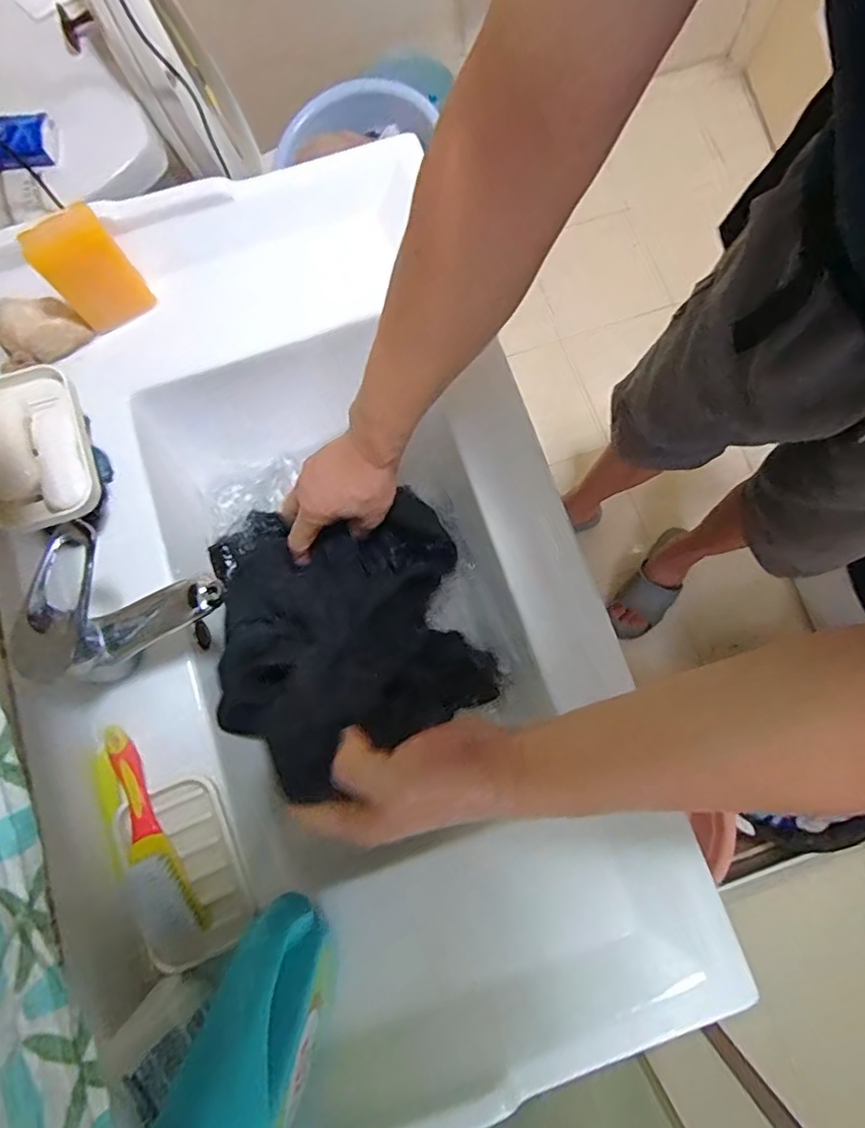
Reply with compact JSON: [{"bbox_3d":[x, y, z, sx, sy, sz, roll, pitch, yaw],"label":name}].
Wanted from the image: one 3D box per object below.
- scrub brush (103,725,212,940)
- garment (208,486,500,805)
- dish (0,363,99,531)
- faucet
[{"bbox_3d":[-0.221,0.208,0.450,0.038,0.037,0.166,-25,79,-4],"label":"scrub brush"},{"bbox_3d":[-0.080,0.048,0.542,0.228,0.102,0.260,-18,78,-3],"label":"garment"},{"bbox_3d":[-0.328,-0.098,0.474,0.084,0.027,0.139,-16,78,-2],"label":"dish"},{"bbox_3d":[-0.234,0.029,0.441,0.140,0.104,0.087,-26,79,-4],"label":"faucet"}]

